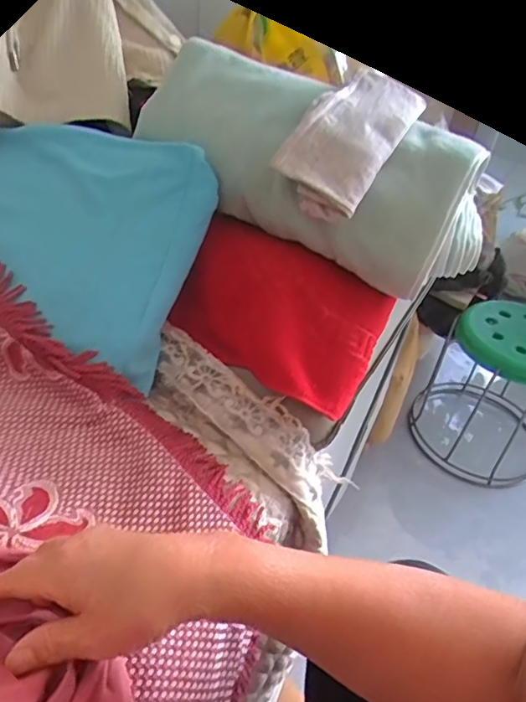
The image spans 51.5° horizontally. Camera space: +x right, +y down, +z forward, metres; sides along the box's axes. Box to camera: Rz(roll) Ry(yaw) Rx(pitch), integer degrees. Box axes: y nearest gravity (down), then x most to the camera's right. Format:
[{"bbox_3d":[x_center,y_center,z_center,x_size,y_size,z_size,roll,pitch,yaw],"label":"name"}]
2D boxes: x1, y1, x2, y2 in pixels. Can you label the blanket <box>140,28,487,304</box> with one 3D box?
[{"bbox_3d":[0.062,-0.197,0.574,0.370,0.116,0.182,32,42,1],"label":"blanket"}]

